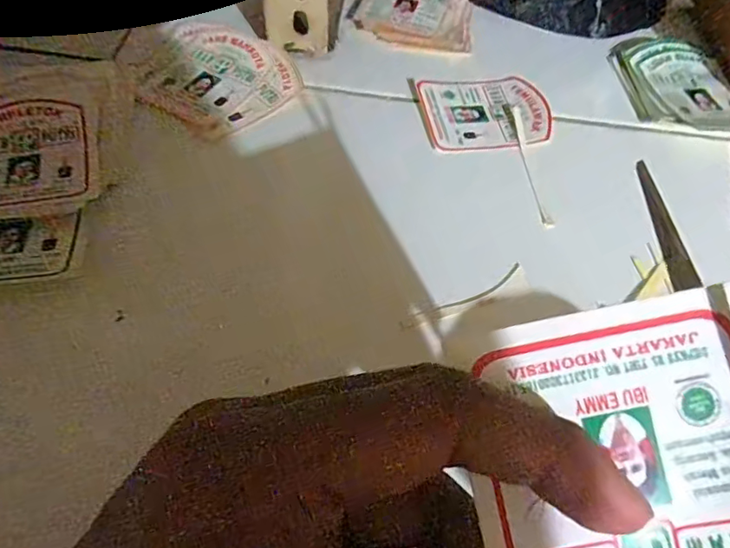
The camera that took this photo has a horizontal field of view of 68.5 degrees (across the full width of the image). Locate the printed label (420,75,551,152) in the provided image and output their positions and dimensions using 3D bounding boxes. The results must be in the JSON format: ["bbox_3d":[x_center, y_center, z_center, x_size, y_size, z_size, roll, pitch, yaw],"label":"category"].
[{"bbox_3d":[0.067,-0.091,0.301,0.070,0.006,0.056,-8,60,-9],"label":"printed label"}]

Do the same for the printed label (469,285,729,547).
[{"bbox_3d":[0.053,0.044,0.106,0.058,0.004,0.074,-12,83,3],"label":"printed label"}]

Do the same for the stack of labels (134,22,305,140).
[{"bbox_3d":[-0.085,-0.108,0.293,0.085,0.005,0.071,29,62,12],"label":"stack of labels"}]

